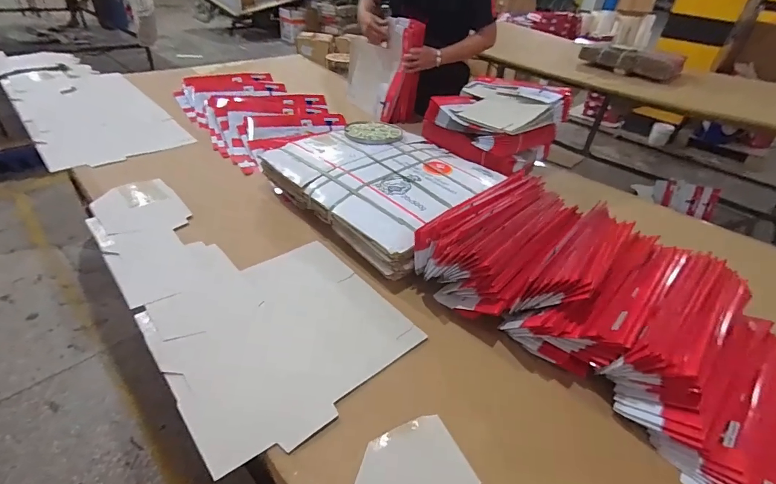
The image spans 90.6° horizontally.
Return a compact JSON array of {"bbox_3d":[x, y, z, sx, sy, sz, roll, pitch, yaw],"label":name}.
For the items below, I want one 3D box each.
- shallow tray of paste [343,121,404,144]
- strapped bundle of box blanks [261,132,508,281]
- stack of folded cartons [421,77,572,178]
[{"bbox_3d":[-0.041,-0.322,1.117,0.166,0.012,0.149,-5,39,-14],"label":"shallow tray of paste"},{"bbox_3d":[-0.007,-0.153,0.995,0.425,0.104,0.507,-27,48,-36],"label":"strapped bundle of box blanks"},{"bbox_3d":[0.328,-0.399,1.238,0.332,0.180,0.368,-27,48,-35],"label":"stack of folded cartons"}]

